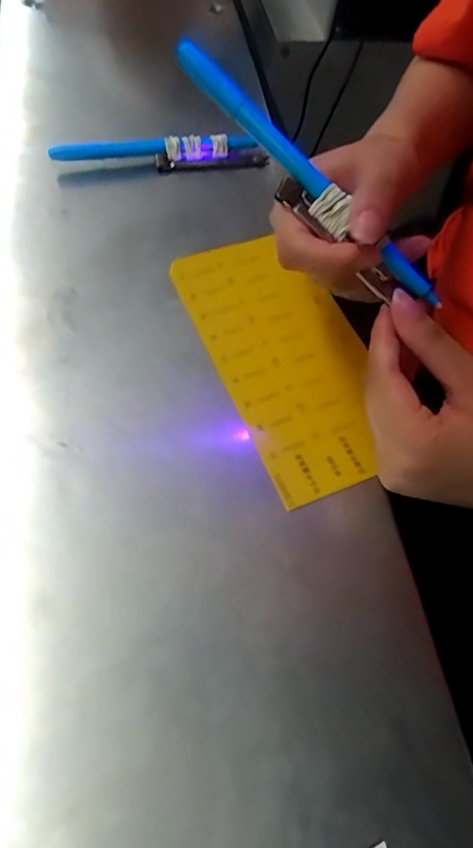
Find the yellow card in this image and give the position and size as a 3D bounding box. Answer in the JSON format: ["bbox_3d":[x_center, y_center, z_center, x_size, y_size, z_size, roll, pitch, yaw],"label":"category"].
[{"bbox_3d":[0.032,-0.046,0.323,0.093,0.006,0.189,-20,65,-14],"label":"yellow card"}]

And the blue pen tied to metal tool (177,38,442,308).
[{"bbox_3d":[0.032,-0.113,0.237,0.164,0.016,0.024,45,68,-5],"label":"blue pen tied to metal tool"}]

